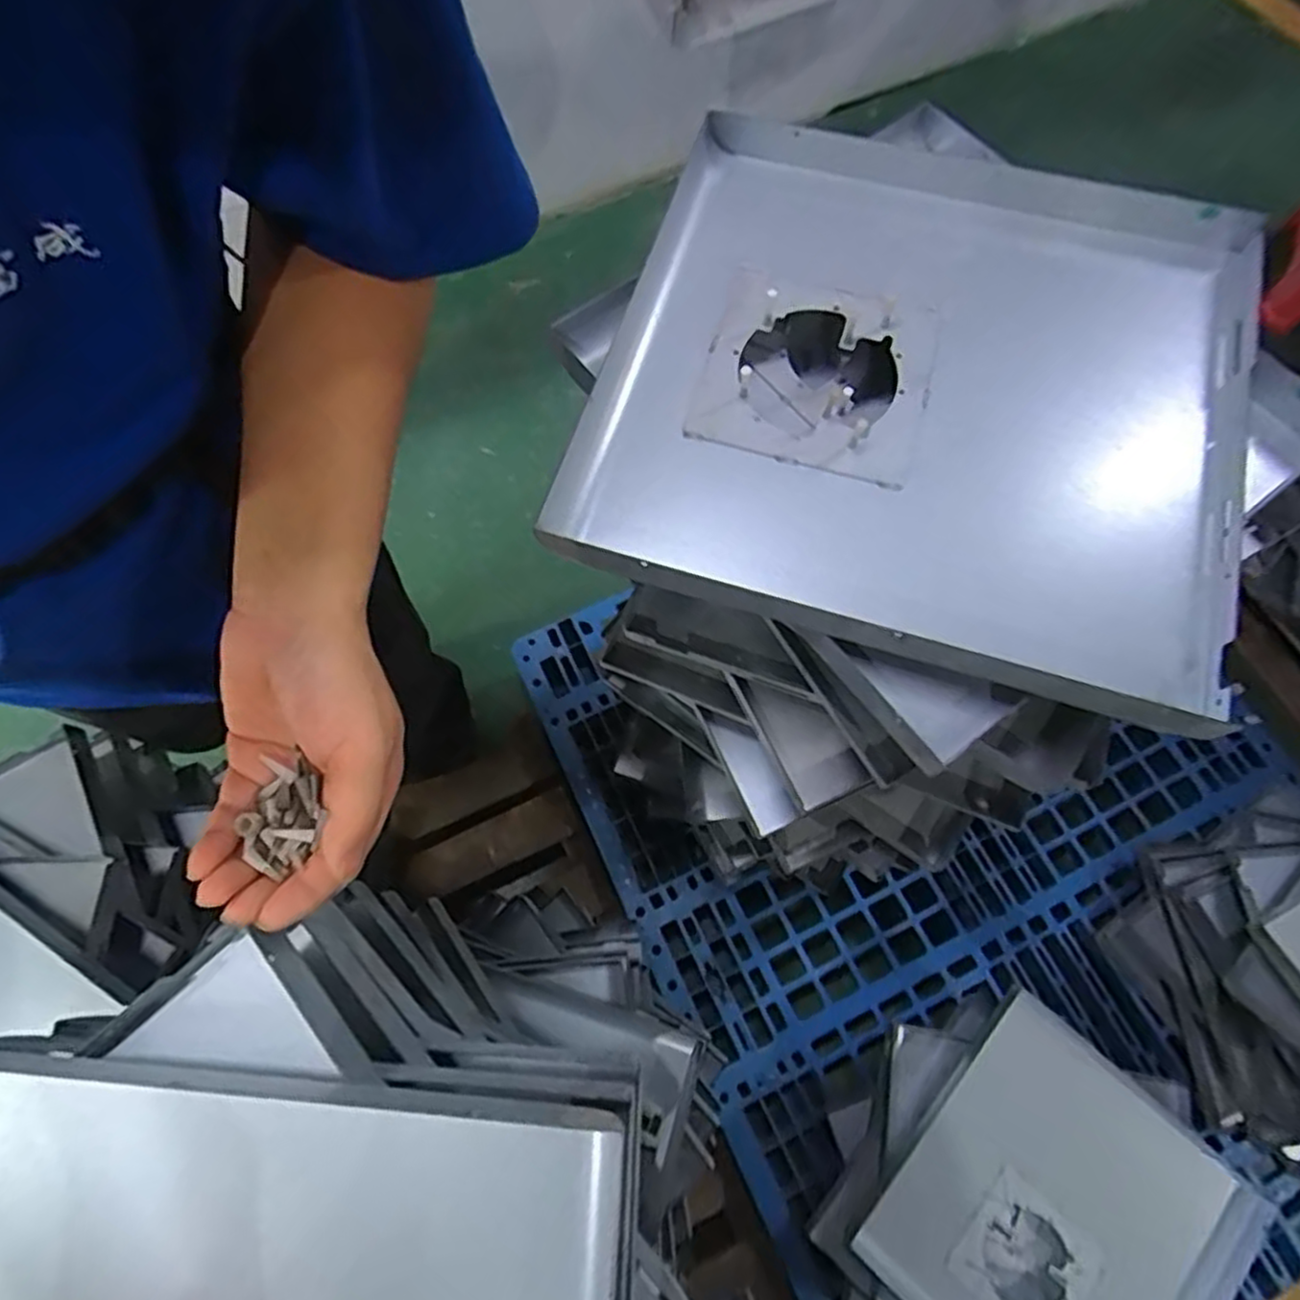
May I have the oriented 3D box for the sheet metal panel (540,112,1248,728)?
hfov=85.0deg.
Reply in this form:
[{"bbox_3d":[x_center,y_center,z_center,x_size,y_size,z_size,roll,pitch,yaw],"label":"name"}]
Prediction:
[{"bbox_3d":[0.159,-0.151,0.415,0.357,0.049,0.332,17,72,8],"label":"sheet metal panel"}]

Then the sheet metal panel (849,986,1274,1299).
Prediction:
[{"bbox_3d":[0.456,0.636,0.780,0.325,0.030,0.340,39,76,14],"label":"sheet metal panel"}]

